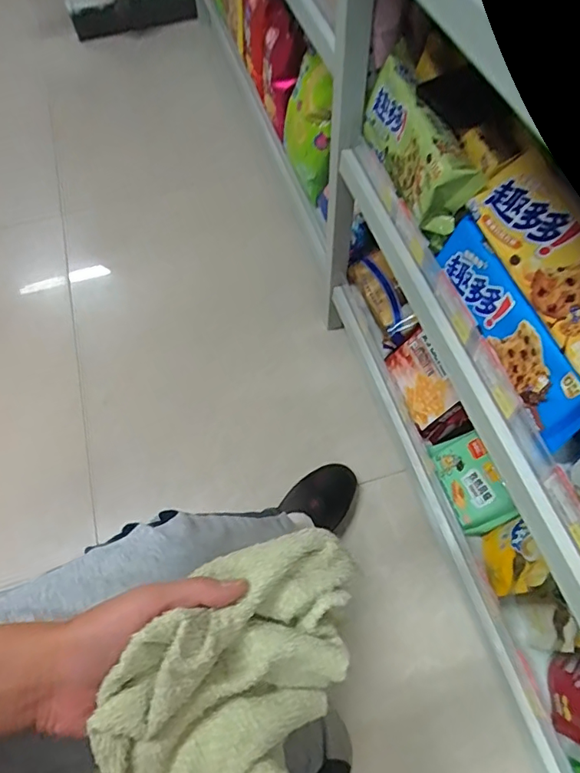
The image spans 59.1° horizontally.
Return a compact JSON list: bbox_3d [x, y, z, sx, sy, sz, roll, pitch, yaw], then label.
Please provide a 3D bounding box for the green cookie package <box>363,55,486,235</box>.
[{"bbox_3d":[0.130,-0.255,0.541,0.049,0.080,0.217,-14,61,-6],"label":"green cookie package"}]

